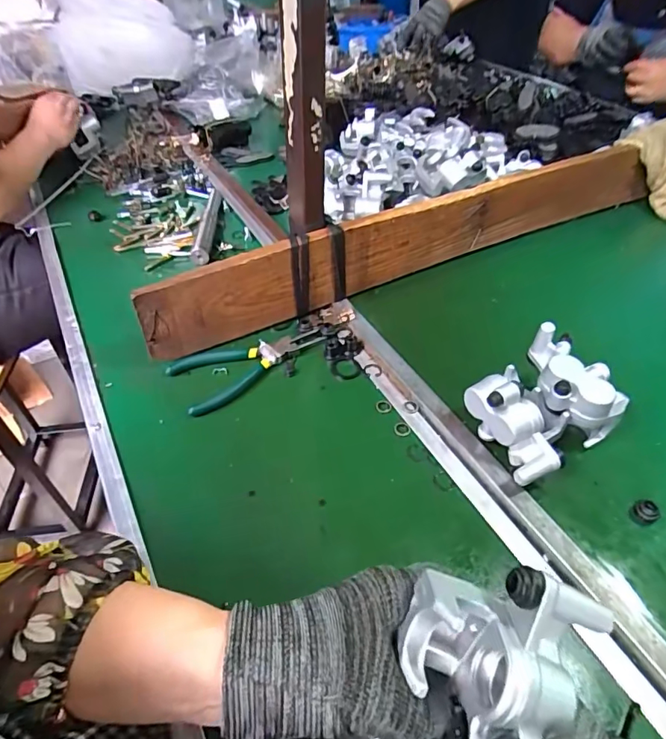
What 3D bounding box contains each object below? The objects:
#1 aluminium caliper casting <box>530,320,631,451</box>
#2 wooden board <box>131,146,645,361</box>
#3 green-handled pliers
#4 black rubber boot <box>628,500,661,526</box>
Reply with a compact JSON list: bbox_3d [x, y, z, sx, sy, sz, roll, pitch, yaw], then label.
[{"bbox_3d":[0.224,0.017,0.458,0.072,0.073,0.088,0,46,-1],"label":"aluminium caliper casting"},{"bbox_3d":[0.129,-0.161,0.607,0.721,0.099,0.024,-22,50,-20],"label":"wooden board"},{"bbox_3d":[-0.091,-0.013,0.516,0.162,0.013,0.073,-33,55,-28],"label":"green-handled pliers"},{"bbox_3d":[0.254,0.117,0.401,0.016,0.014,0.020,-29,53,-25],"label":"black rubber boot"}]

